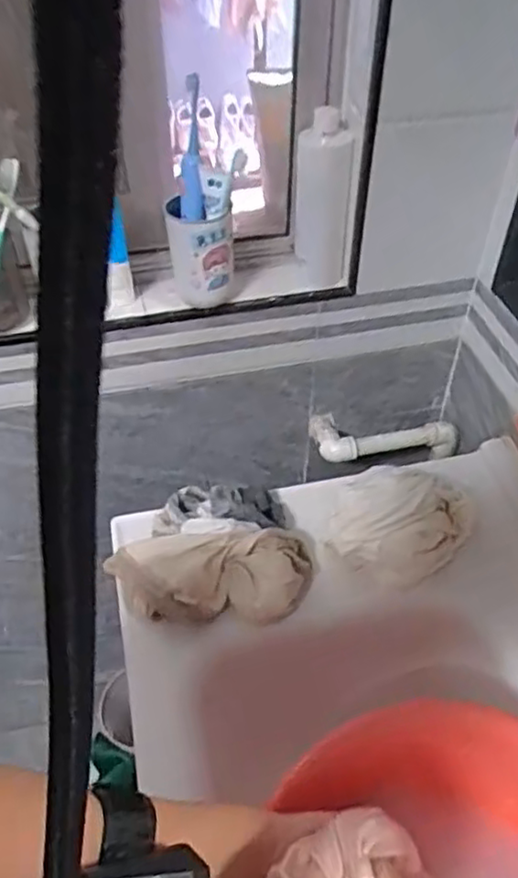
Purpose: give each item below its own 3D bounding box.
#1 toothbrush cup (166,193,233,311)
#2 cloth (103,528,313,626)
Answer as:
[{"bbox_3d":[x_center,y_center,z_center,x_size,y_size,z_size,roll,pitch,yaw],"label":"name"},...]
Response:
[{"bbox_3d":[-0.073,-0.229,0.853,0.078,0.123,0.067,-6,46,-5],"label":"toothbrush cup"},{"bbox_3d":[-0.049,0.149,0.719,0.210,0.064,0.083,-5,46,-5],"label":"cloth"}]

